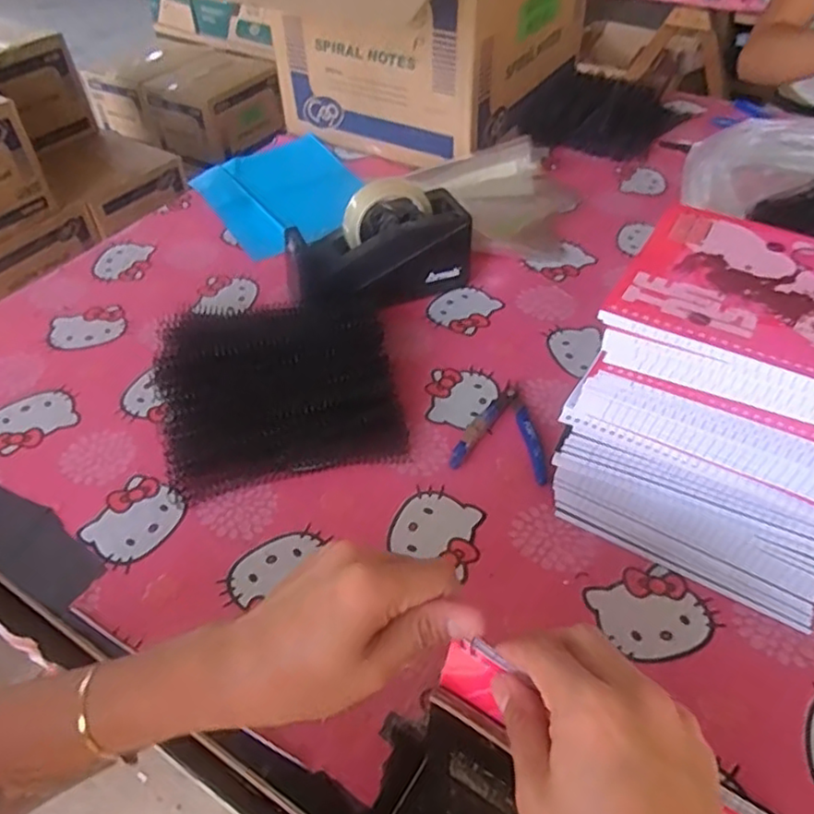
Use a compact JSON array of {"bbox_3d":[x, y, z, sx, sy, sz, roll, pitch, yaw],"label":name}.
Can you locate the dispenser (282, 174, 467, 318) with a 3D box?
[{"bbox_3d":[-0.032,-0.168,0.704,0.205,0.101,0.093,-21,48,-19],"label":"dispenser"}]

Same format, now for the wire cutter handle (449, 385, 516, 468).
[{"bbox_3d":[0.071,0.016,0.600,0.015,0.012,0.114,26,51,25],"label":"wire cutter handle"}]

